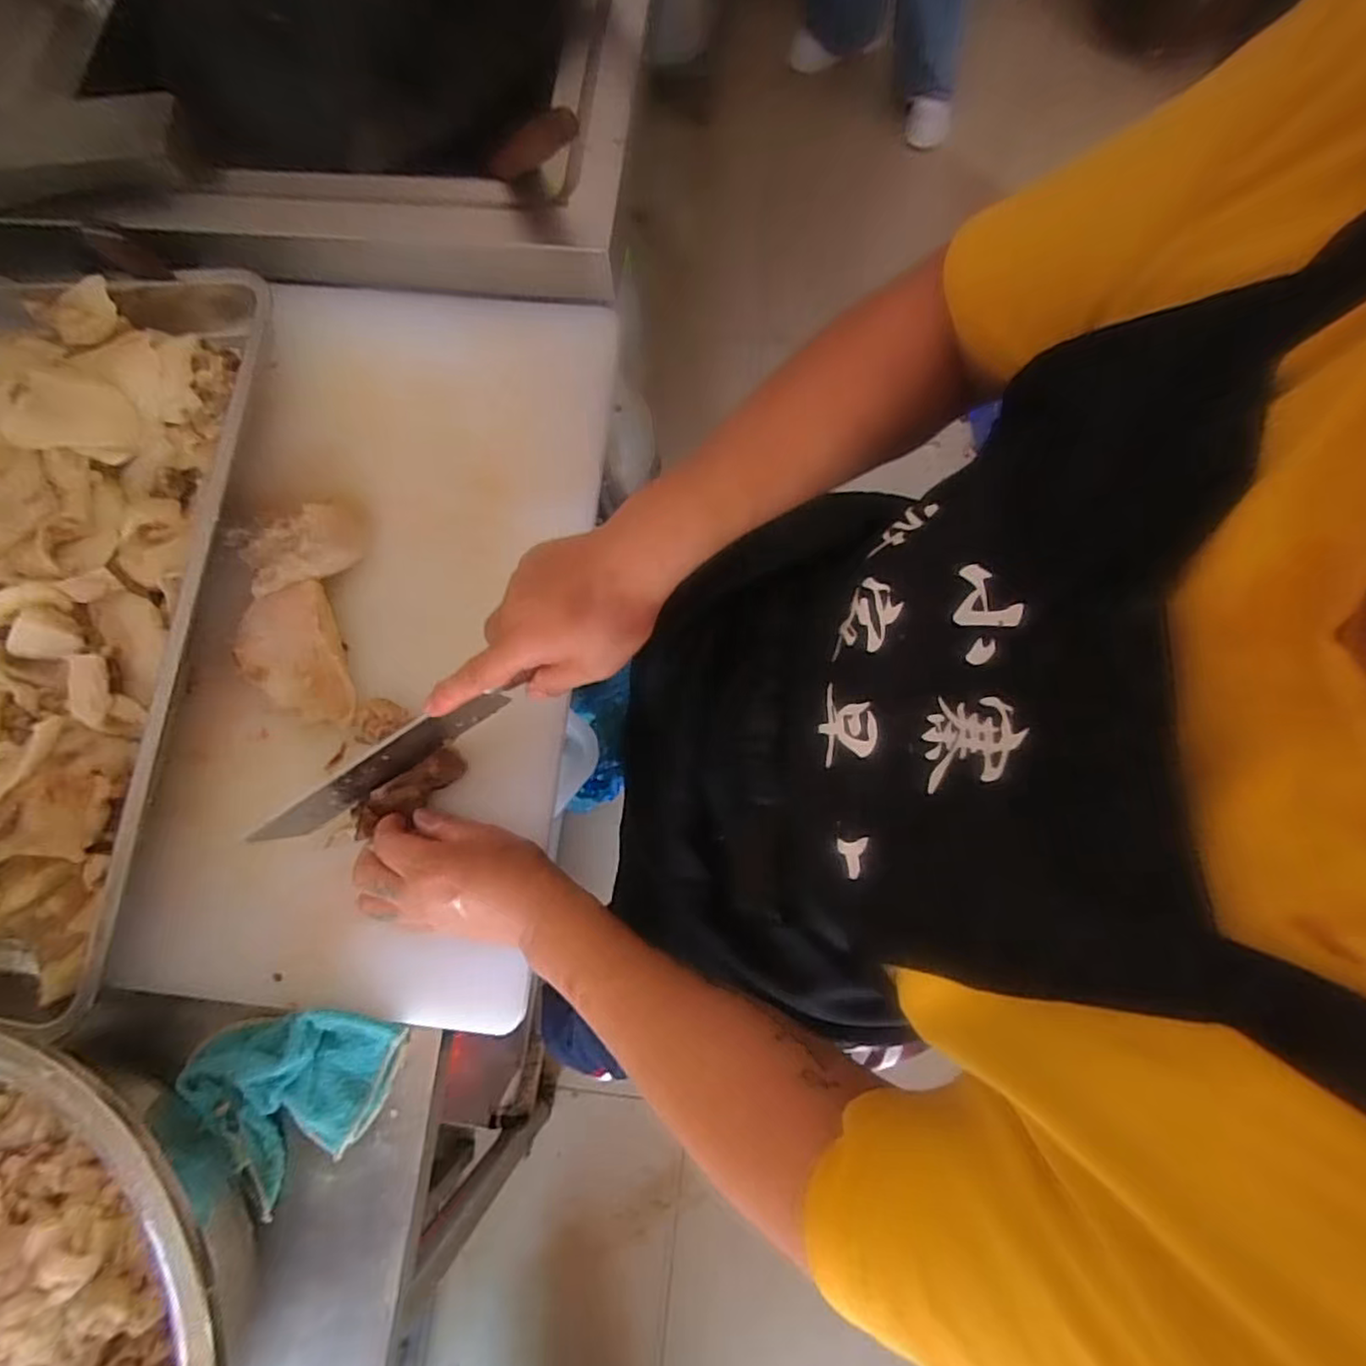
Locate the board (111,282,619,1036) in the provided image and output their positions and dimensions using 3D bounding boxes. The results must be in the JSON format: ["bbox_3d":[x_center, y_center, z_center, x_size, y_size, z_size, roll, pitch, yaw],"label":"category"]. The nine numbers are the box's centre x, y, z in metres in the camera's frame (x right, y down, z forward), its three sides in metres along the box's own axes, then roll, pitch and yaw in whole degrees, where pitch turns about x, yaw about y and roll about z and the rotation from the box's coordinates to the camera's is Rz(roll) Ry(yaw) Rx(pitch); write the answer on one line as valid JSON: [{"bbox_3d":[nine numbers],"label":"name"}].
[{"bbox_3d":[-0.232,-0.050,0.532,0.305,0.040,0.596,5,79,1],"label":"board"}]

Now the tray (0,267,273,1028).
[{"bbox_3d":[-0.577,-0.075,0.523,0.402,0.063,0.591,5,77,3],"label":"tray"}]

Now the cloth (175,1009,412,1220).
[{"bbox_3d":[-0.271,0.280,0.471,0.138,0.039,0.118,-36,78,-7],"label":"cloth"}]

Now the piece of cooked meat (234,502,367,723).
[{"bbox_3d":[-0.306,-0.057,0.528,0.095,0.029,0.176,-4,77,1],"label":"piece of cooked meat"}]

